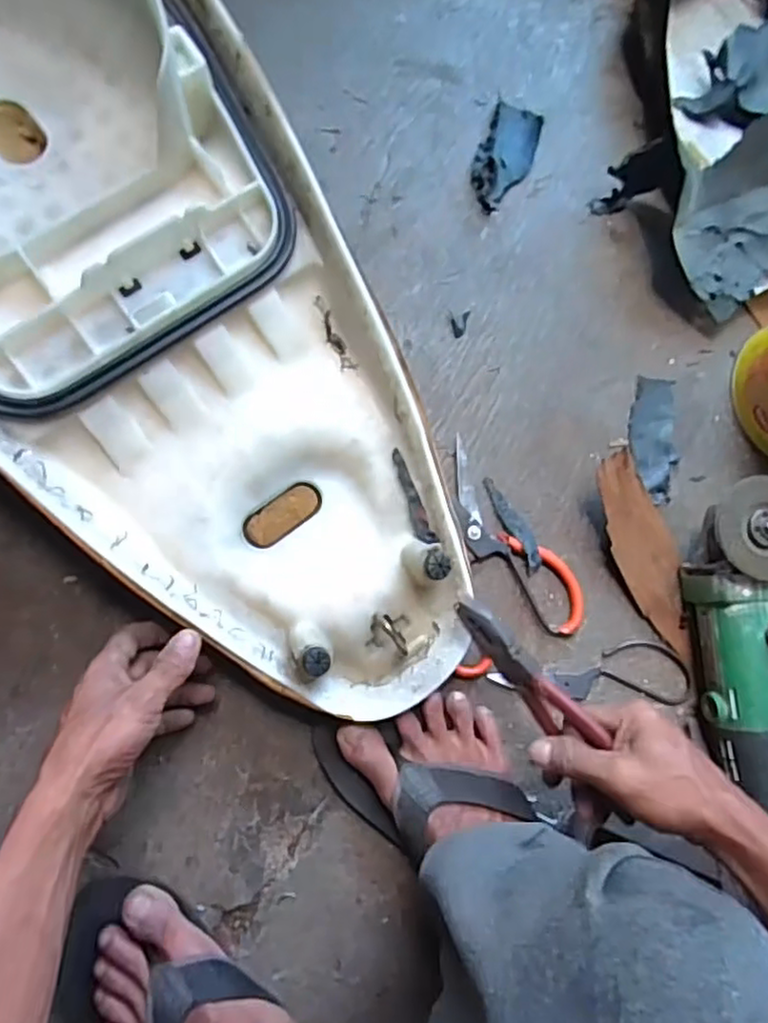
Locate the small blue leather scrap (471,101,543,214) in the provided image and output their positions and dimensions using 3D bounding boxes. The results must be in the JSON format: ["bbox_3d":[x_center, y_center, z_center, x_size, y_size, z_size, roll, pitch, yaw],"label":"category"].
[{"bbox_3d":[0.113,-0.329,0.634,0.049,0.009,0.099,21,81,-5],"label":"small blue leather scrap"}]

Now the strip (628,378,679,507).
[{"bbox_3d":[0.248,-0.065,0.625,0.043,0.006,0.114,2,83,-7],"label":"strip"}]

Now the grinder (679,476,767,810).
[{"bbox_3d":[0.302,0.099,0.570,0.071,0.086,0.242,-1,84,-8],"label":"grinder"}]

